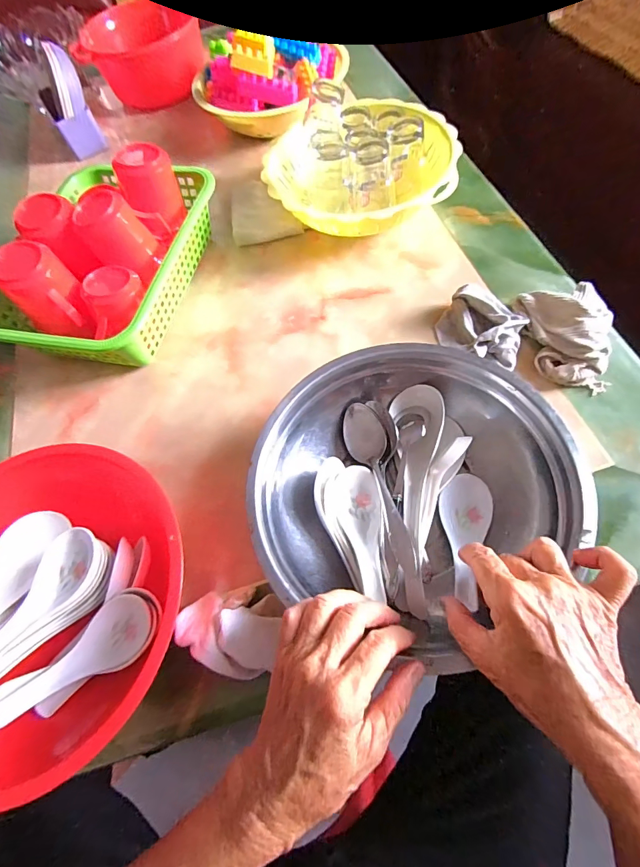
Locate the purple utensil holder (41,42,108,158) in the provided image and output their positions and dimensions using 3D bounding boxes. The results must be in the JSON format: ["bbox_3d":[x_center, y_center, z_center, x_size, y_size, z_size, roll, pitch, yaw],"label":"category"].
[{"bbox_3d":[-0.422,-0.552,0.659,0.057,0.148,0.060,-3,39,1],"label":"purple utensil holder"}]

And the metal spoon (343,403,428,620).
[{"bbox_3d":[0.058,0.060,0.349,0.035,0.026,0.188,-14,64,1],"label":"metal spoon"}]

